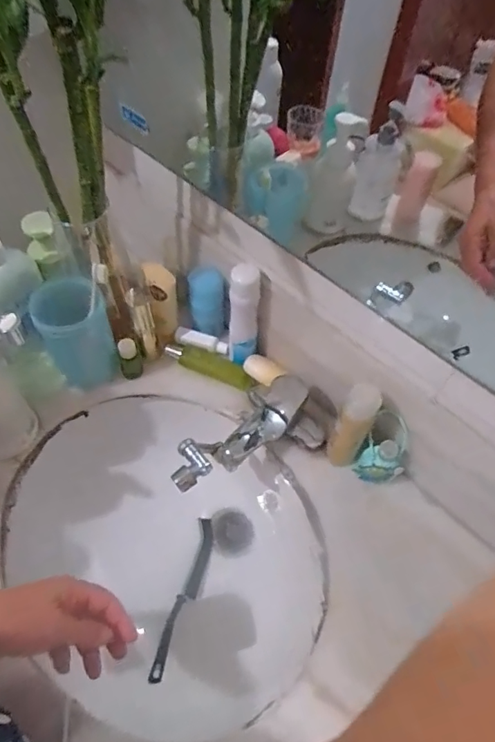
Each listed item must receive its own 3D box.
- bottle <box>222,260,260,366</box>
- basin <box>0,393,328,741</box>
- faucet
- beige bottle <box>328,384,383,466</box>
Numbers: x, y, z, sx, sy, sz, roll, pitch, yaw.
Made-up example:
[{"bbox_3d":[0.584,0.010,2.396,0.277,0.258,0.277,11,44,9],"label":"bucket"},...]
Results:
[{"bbox_3d":[-0.006,-0.067,0.620,0.040,0.166,0.031,7,56,0],"label":"bottle"},{"bbox_3d":[-0.097,0.222,0.660,0.341,0.172,0.402,-33,64,-24],"label":"basin"},{"bbox_3d":[-0.010,0.082,0.579,0.076,0.084,0.187,35,60,18],"label":"faucet"},{"bbox_3d":[0.122,0.067,0.562,0.038,0.133,0.032,28,58,14],"label":"beige bottle"}]

